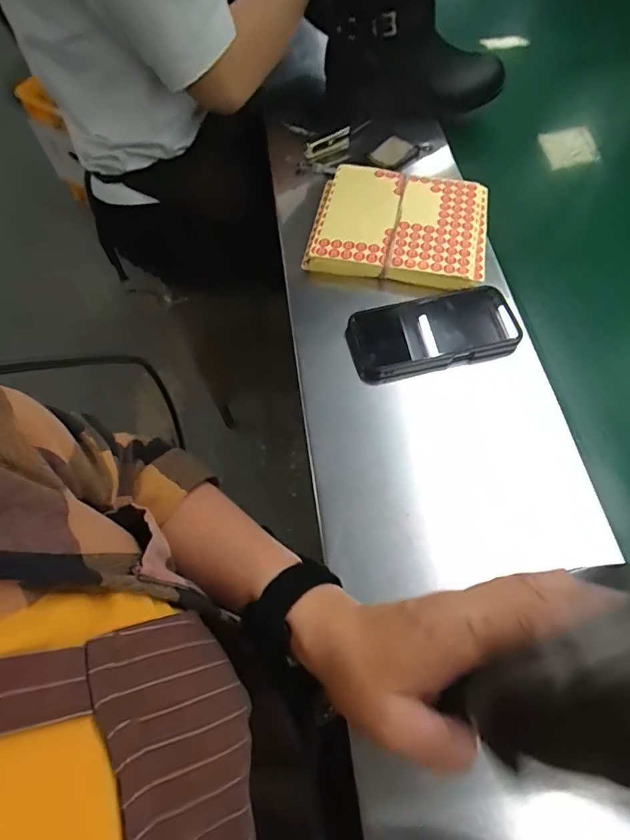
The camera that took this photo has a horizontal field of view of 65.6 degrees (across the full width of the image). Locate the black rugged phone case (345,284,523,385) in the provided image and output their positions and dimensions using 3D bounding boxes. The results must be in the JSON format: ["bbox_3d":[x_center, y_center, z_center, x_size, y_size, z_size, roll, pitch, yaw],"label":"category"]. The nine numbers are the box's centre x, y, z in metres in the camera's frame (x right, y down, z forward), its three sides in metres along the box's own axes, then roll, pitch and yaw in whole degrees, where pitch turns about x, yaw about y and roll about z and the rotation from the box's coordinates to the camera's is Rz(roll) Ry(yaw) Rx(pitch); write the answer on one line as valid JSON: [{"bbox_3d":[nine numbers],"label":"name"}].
[{"bbox_3d":[0.124,-0.095,0.505,0.176,0.018,0.082,-15,62,-4],"label":"black rugged phone case"}]

